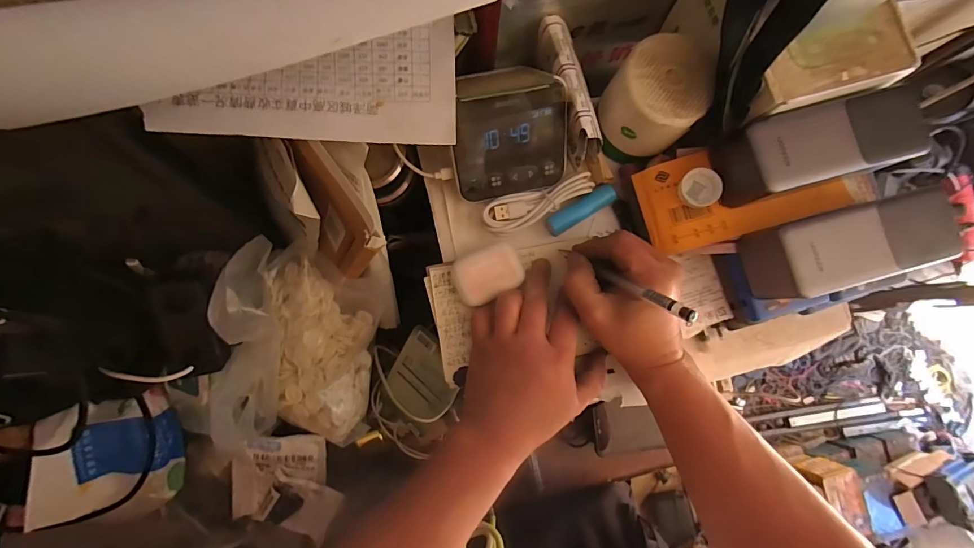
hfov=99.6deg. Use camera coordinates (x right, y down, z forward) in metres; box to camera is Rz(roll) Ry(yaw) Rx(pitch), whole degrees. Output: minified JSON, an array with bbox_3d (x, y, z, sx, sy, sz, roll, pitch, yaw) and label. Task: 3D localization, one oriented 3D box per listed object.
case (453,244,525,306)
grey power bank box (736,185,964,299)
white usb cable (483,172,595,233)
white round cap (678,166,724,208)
[{"bbox_3d":[0.001,0.001,0.354,0.055,0.028,0.041,-21,87,-5],"label":"case"},{"bbox_3d":[0.272,-0.021,0.311,0.130,0.051,0.055,-13,86,-4],"label":"grey power bank box"},{"bbox_3d":[0.047,-0.062,0.366,0.101,0.016,0.030,-19,87,-5],"label":"white usb cable"},{"bbox_3d":[0.172,-0.070,0.332,0.030,0.013,0.030,0,85,-3],"label":"white round cap"}]

